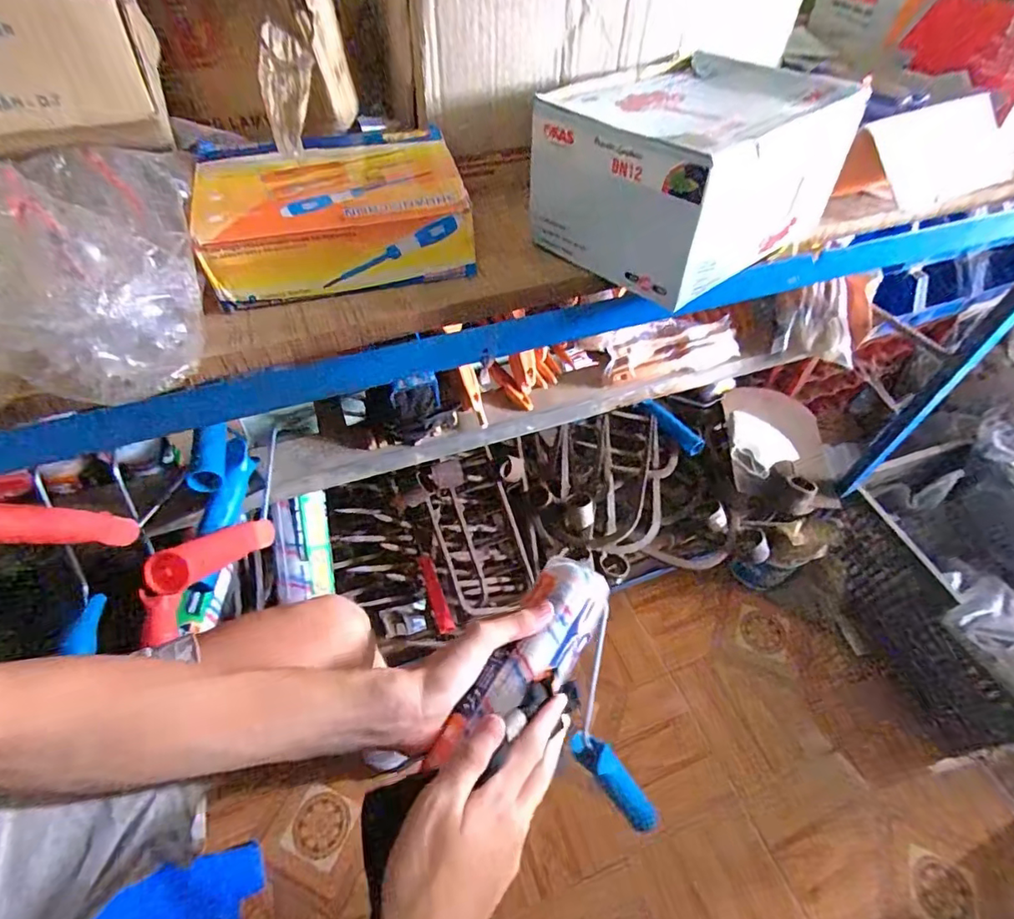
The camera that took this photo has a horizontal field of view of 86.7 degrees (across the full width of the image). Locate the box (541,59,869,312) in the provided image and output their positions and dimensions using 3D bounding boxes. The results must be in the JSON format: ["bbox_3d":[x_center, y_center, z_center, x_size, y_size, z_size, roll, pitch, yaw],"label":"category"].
[{"bbox_3d":[0.135,-0.226,0.411,0.189,0.095,0.169,-33,59,-25],"label":"box"}]

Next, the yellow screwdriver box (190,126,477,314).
[{"bbox_3d":[-0.129,-0.188,0.406,0.179,0.064,0.131,-13,53,-13],"label":"yellow screwdriver box"}]

